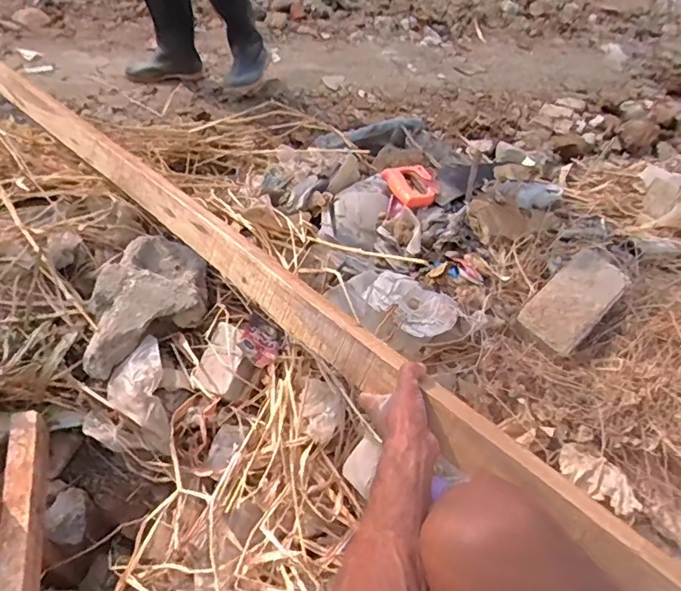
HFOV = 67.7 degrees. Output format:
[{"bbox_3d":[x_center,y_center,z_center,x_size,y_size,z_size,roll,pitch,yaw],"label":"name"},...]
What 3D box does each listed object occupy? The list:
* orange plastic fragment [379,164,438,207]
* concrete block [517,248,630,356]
[{"bbox_3d":[0.150,-0.233,1.074,0.100,0.030,0.120,-8,49,-12],"label":"orange plastic fragment"},{"bbox_3d":[0.436,0.000,0.928,0.109,0.047,0.257,37,55,26],"label":"concrete block"}]

